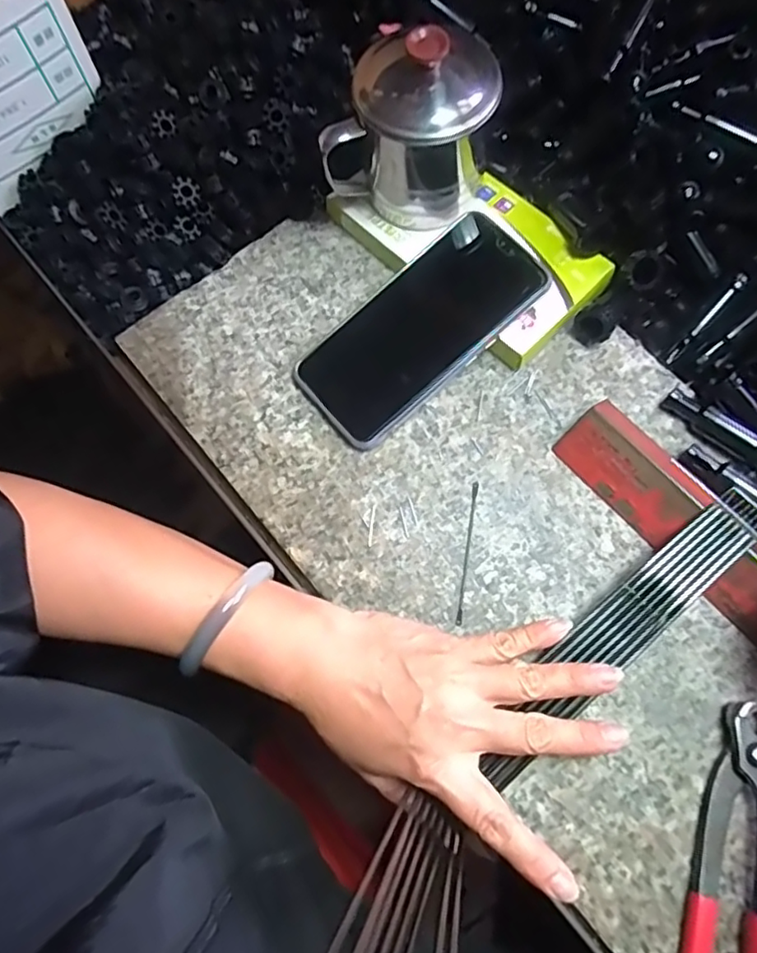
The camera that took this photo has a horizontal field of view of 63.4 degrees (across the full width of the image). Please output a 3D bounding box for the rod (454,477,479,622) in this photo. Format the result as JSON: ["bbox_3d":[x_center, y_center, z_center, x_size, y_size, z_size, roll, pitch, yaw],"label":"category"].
[{"bbox_3d":[0.052,0.043,0.355,0.004,0.004,0.084,9,73,4],"label":"rod"}]

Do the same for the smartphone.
[{"bbox_3d":[0.026,-0.092,0.382,0.157,0.015,0.075,-41,69,-1],"label":"smartphone"}]

